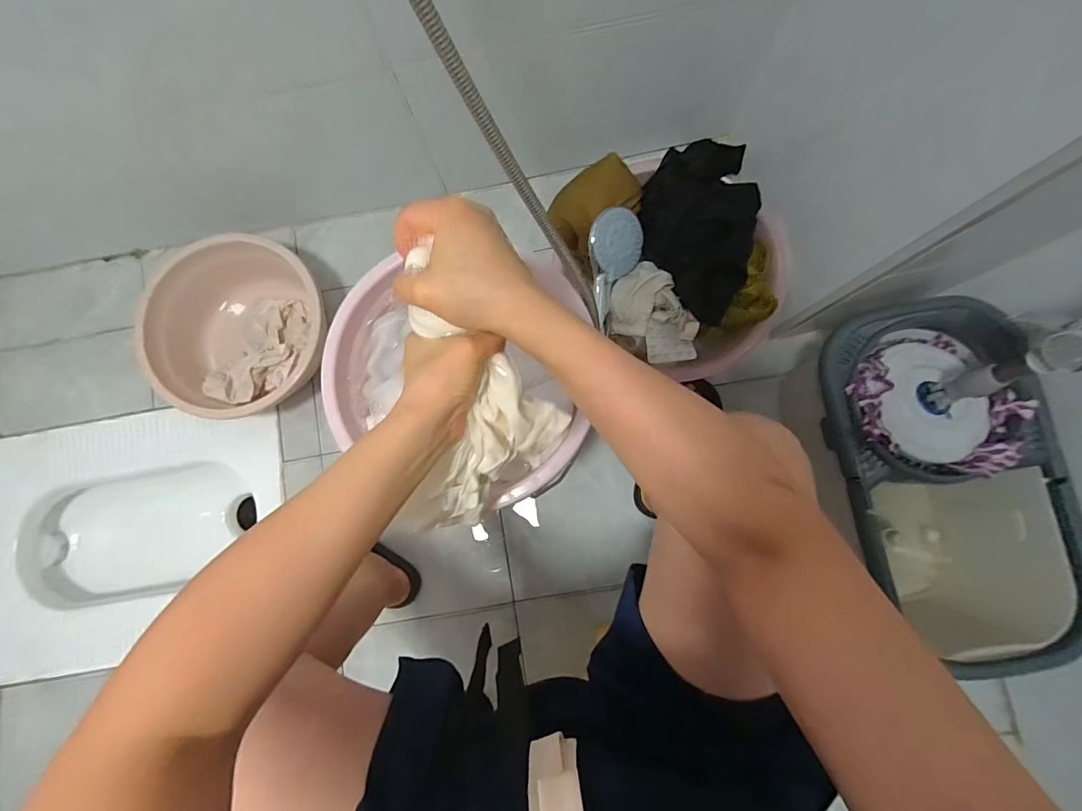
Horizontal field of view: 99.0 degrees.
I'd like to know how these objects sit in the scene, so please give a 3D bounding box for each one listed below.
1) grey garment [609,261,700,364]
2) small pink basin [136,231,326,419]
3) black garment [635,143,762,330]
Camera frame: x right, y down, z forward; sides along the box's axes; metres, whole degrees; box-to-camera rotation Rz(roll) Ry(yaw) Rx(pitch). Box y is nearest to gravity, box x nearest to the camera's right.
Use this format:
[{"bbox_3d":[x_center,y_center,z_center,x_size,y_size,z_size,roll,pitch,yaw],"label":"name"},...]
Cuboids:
[{"bbox_3d":[0.163,-0.130,0.687,0.103,0.051,0.152,-30,83,-1],"label":"grey garment"},{"bbox_3d":[-0.516,-0.131,0.793,0.285,0.104,0.295,0,83,3],"label":"small pink basin"},{"bbox_3d":[0.230,-0.273,0.685,0.162,0.075,0.288,10,84,4],"label":"black garment"}]

